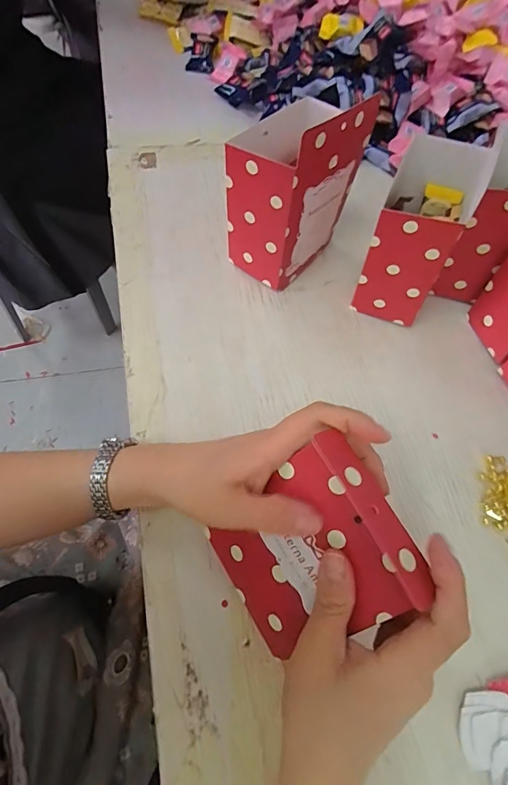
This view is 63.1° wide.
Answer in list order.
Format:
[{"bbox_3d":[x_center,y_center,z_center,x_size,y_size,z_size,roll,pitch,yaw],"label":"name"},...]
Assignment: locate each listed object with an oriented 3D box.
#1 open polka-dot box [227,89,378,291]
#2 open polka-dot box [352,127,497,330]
[{"bbox_3d":[0.032,-0.182,0.373,0.077,0.150,0.105,39,67,12],"label":"open polka-dot box"},{"bbox_3d":[0.144,-0.139,0.374,0.071,0.135,0.098,22,65,4],"label":"open polka-dot box"}]

